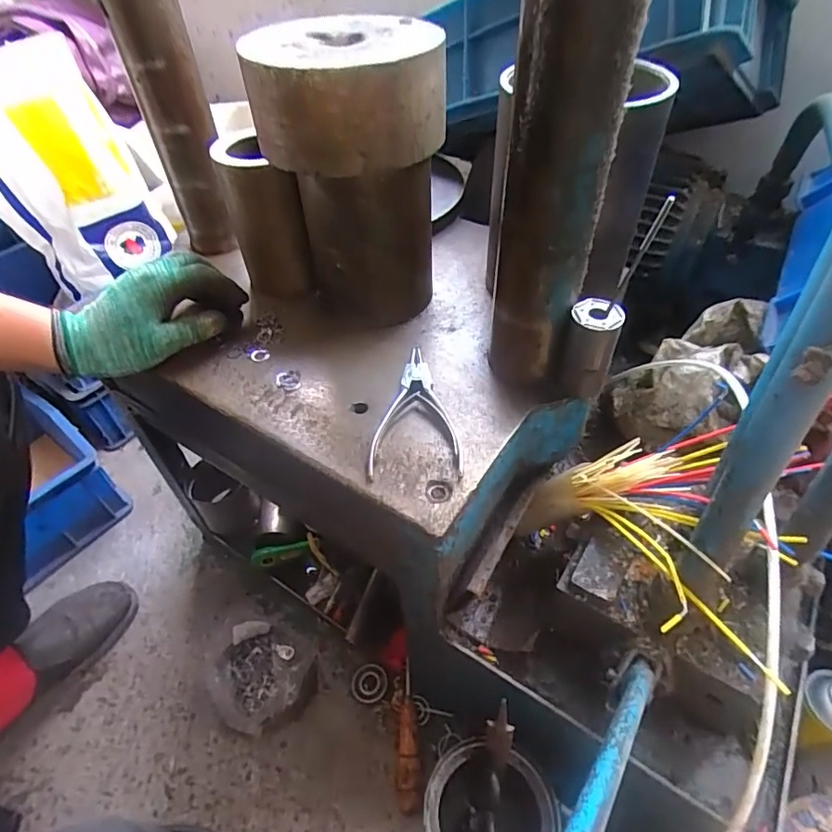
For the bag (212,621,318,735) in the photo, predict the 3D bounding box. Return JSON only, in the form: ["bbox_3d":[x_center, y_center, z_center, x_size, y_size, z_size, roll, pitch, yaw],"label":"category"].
[{"bbox_3d":[-0.198,0.328,0.667,0.128,0.086,0.135,15,51,15],"label":"bag"}]

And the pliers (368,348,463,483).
[{"bbox_3d":[-0.001,-0.007,0.418,0.070,0.013,0.130,-1,48,1],"label":"pliers"}]

